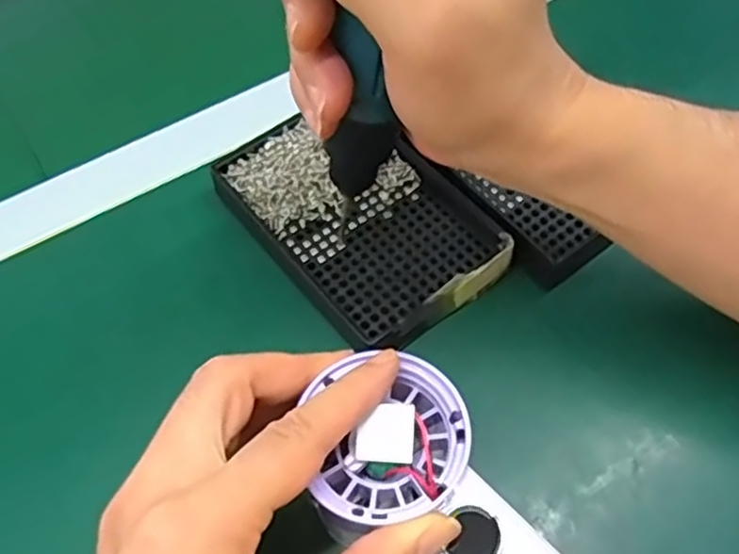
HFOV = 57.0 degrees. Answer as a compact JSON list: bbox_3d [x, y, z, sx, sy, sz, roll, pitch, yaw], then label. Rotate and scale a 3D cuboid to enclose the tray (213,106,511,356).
[{"bbox_3d":[-0.006,-0.030,0.348,0.097,0.024,0.140,-36,63,-18],"label":"tray"}]

